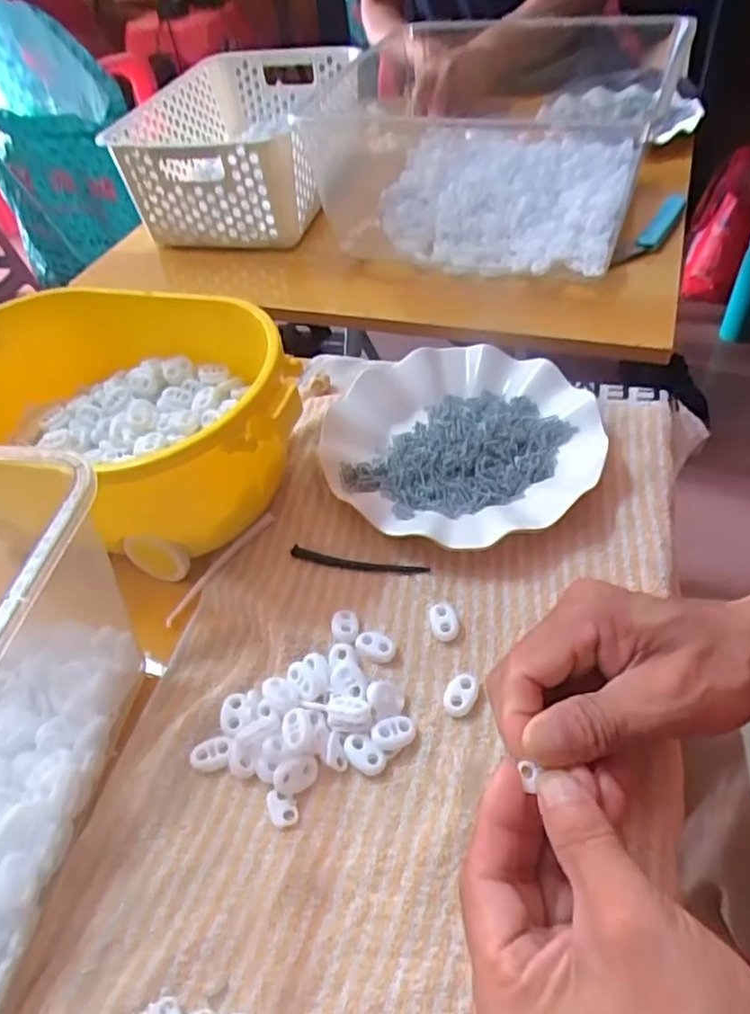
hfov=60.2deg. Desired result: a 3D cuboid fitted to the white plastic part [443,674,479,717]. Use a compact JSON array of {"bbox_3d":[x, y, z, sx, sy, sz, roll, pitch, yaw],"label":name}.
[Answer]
[{"bbox_3d":[0.044,0.096,0.329,0.015,0.009,0.020,18,53,23],"label":"white plastic part"}]

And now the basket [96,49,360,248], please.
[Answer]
[{"bbox_3d":[-0.149,-0.422,0.750,0.211,0.113,0.315,-2,47,10],"label":"basket"}]

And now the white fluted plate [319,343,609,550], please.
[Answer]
[{"bbox_3d":[0.057,-0.047,0.441,0.176,0.023,0.180,-4,47,4],"label":"white fluted plate"}]

